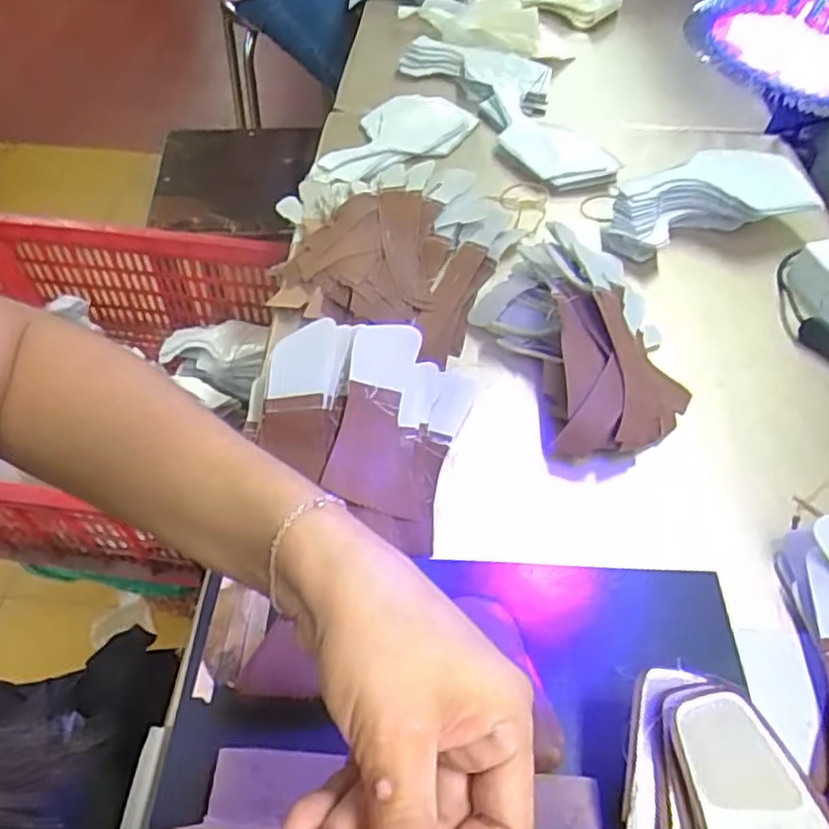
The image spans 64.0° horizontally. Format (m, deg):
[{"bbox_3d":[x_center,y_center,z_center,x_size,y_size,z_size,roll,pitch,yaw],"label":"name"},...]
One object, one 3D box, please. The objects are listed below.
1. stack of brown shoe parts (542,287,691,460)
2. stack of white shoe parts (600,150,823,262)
[{"bbox_3d":[0.158,-0.037,0.503,0.111,0.055,0.156,6,52,2],"label":"stack of brown shoe parts"},{"bbox_3d":[0.275,-0.210,0.644,0.198,0.053,0.107,-11,53,-11],"label":"stack of white shoe parts"}]

